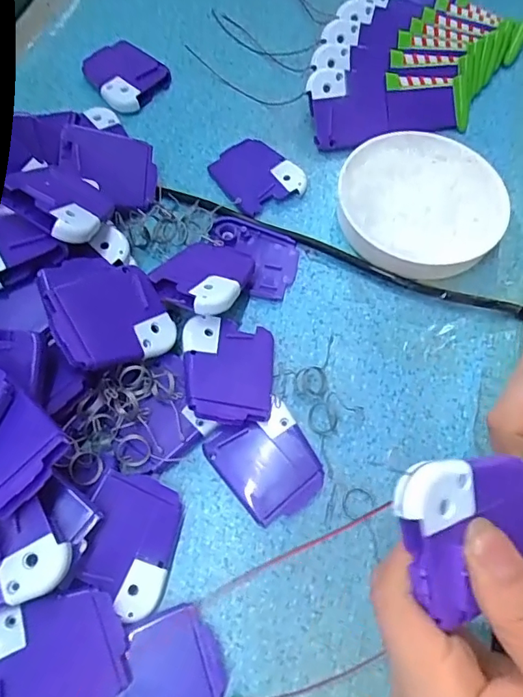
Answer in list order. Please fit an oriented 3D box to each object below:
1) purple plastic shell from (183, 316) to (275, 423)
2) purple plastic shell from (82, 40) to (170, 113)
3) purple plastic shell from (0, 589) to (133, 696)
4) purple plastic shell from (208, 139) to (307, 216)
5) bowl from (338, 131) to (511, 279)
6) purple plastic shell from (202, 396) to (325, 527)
[{"bbox_3d":[-0.019,0.013,0.278,0.050,0.012,0.060,9,60,-13],"label":"purple plastic shell"},{"bbox_3d":[-0.107,-0.213,0.385,0.062,0.014,0.051,41,71,15],"label":"purple plastic shell"},{"bbox_3d":[-0.089,0.131,0.208,0.061,0.004,0.050,-10,66,-34],"label":"purple plastic shell"},{"bbox_3d":[-0.003,-0.124,0.348,0.051,0.008,0.058,-27,70,-13],"label":"purple plastic shell"},{"bbox_3d":[0.103,-0.094,0.328,0.107,0.026,0.100,1,66,-2],"label":"bowl"},{"bbox_3d":[0.003,0.062,0.272,0.050,0.006,0.058,-32,71,-15],"label":"purple plastic shell"}]

